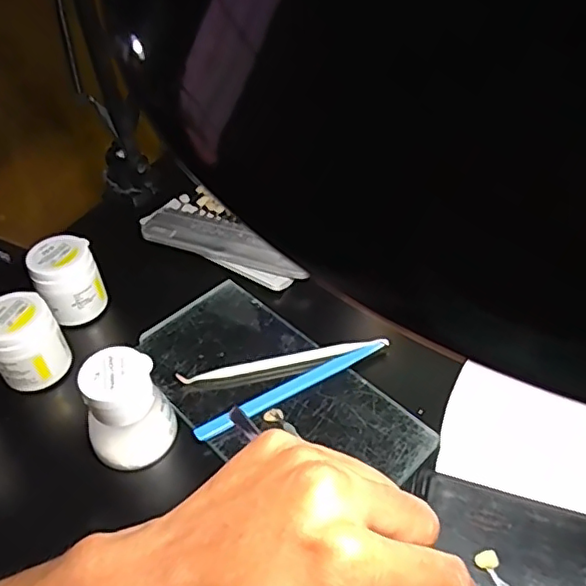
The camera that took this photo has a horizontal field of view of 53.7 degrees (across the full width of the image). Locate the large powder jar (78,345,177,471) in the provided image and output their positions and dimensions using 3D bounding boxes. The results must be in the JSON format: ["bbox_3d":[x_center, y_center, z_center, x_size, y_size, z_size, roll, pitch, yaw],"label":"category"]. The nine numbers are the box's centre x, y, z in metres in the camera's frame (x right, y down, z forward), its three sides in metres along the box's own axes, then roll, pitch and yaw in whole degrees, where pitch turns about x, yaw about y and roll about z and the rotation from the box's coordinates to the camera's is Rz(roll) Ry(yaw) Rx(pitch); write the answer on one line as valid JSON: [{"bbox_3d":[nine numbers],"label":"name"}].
[{"bbox_3d":[-0.097,0.068,0.336,0.047,0.064,0.042,-29,51,-23],"label":"large powder jar"}]

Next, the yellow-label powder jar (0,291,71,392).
[{"bbox_3d":[-0.175,0.034,0.382,0.043,0.059,0.040,-2,46,2],"label":"yellow-label powder jar"}]

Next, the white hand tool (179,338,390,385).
[{"bbox_3d":[-0.006,0.045,0.388,0.139,0.006,0.012,-10,46,-7],"label":"white hand tool"}]

